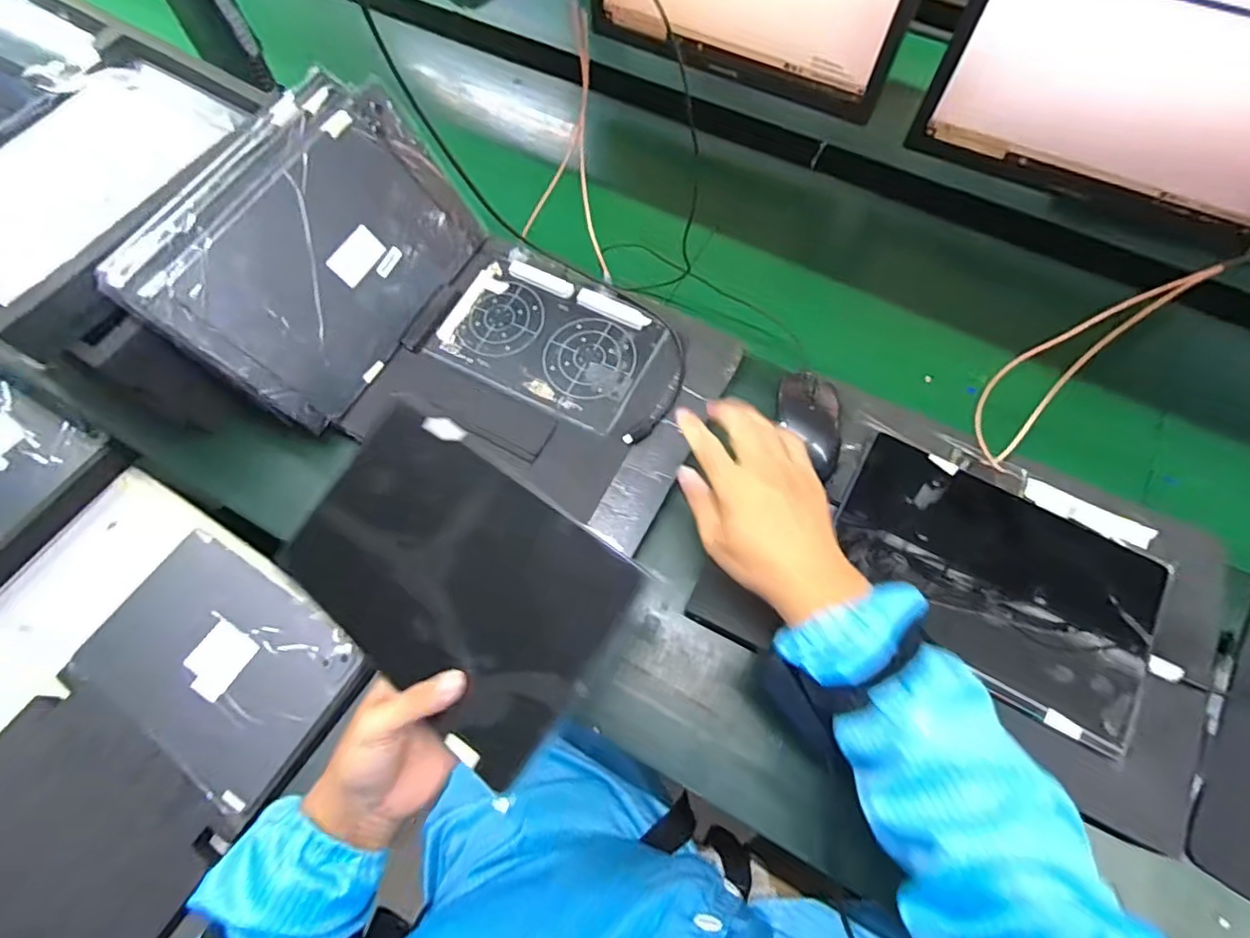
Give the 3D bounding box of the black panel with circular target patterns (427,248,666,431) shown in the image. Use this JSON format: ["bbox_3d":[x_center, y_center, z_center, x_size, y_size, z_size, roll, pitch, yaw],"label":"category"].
[{"bbox_3d":[-0.076,-0.141,0.590,0.216,0.009,0.151,26,69,11],"label":"black panel with circular target patterns"}]

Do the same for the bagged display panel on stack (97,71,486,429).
[{"bbox_3d":[-0.269,-0.195,0.529,0.031,0.195,0.275,18,68,40],"label":"bagged display panel on stack"}]

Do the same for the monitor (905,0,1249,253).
[{"bbox_3d":[0.492,-0.365,0.527,0.364,0.260,0.055,27,70,11],"label":"monitor"}]

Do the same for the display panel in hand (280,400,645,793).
[{"bbox_3d":[-0.126,0.072,0.412,0.250,0.013,0.163,35,88,22],"label":"display panel in hand"}]

